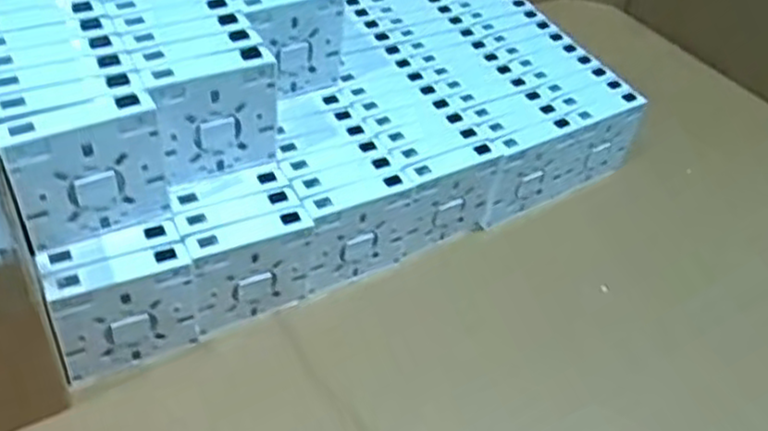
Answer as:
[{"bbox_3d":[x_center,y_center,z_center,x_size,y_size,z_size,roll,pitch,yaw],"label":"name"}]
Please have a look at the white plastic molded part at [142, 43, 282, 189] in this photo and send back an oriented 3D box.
[{"bbox_3d":[-0.114,-0.065,0.484,0.081,0.093,0.020,-20,50,-24],"label":"white plastic molded part"}]

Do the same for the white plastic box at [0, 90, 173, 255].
[{"bbox_3d":[-0.177,-0.023,0.430,0.085,0.090,0.017,-23,51,-26],"label":"white plastic box"}]

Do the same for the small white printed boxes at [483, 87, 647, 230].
[{"bbox_3d":[0.158,-0.049,0.636,0.165,0.090,0.023,-22,50,-25],"label":"small white printed boxes"}]

